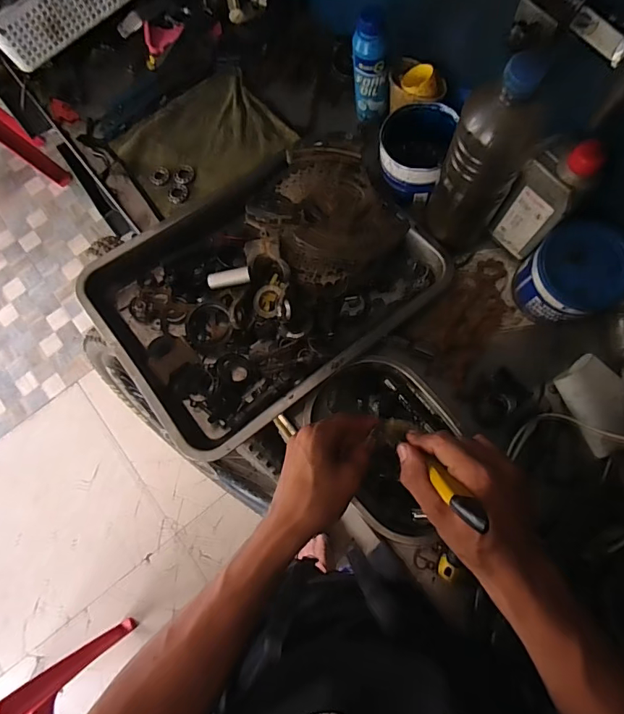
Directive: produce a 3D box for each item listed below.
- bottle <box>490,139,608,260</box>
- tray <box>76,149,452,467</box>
[{"bbox_3d":[0.260,-0.177,0.512,0.065,0.166,0.046,41,81,12],"label":"bottle"},{"bbox_3d":[-0.058,-0.098,0.553,0.390,0.084,0.296,-37,76,-7],"label":"tray"}]

